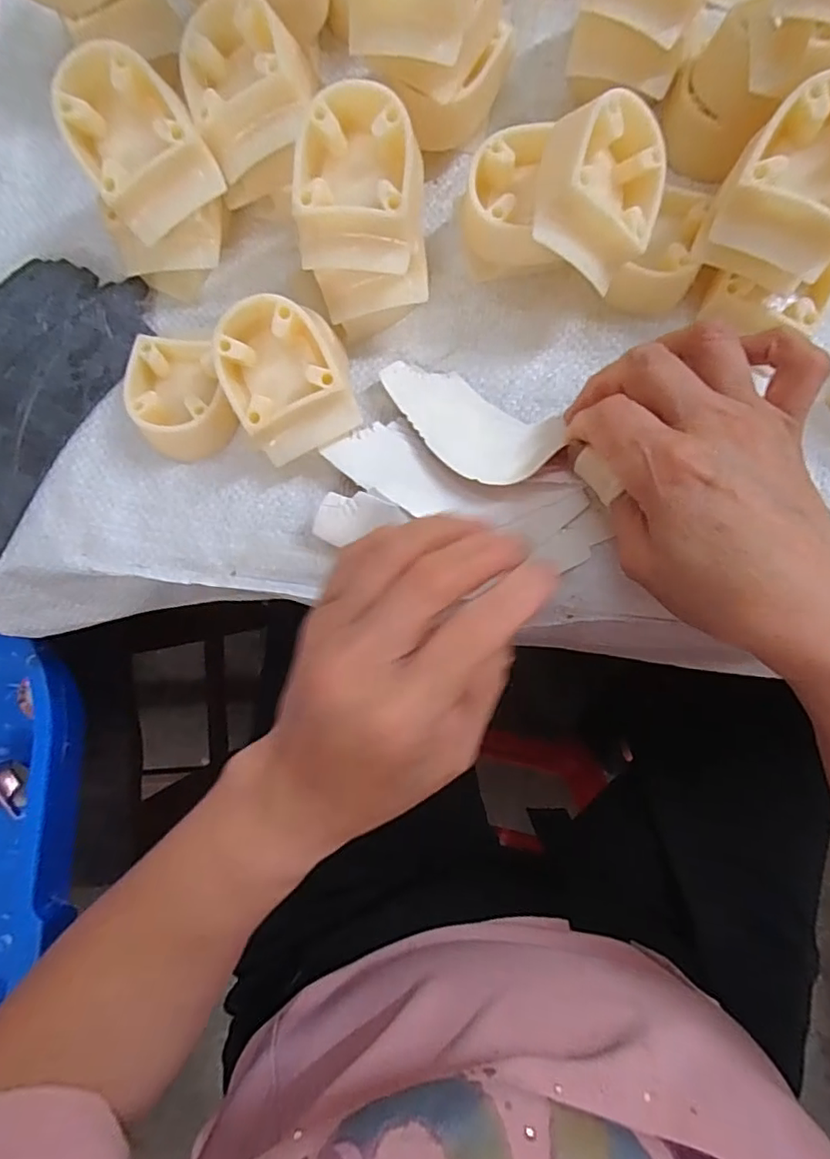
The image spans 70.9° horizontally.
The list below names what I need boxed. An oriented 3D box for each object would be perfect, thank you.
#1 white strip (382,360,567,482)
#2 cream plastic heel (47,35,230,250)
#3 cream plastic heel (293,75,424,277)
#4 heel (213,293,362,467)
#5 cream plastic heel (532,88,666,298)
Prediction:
[{"bbox_3d":[0.022,-0.069,0.260,0.081,0.017,0.043,26,87,6],"label":"white strip"},{"bbox_3d":[-0.114,-0.179,0.237,0.045,0.033,0.053,-32,83,1],"label":"cream plastic heel"},{"bbox_3d":[-0.021,-0.157,0.231,0.047,0.031,0.057,9,87,4],"label":"cream plastic heel"},{"bbox_3d":[-0.053,-0.084,0.252,0.048,0.045,0.054,-22,85,2],"label":"heel"},{"bbox_3d":[0.071,-0.157,0.232,0.051,0.037,0.059,23,113,-23],"label":"cream plastic heel"}]

